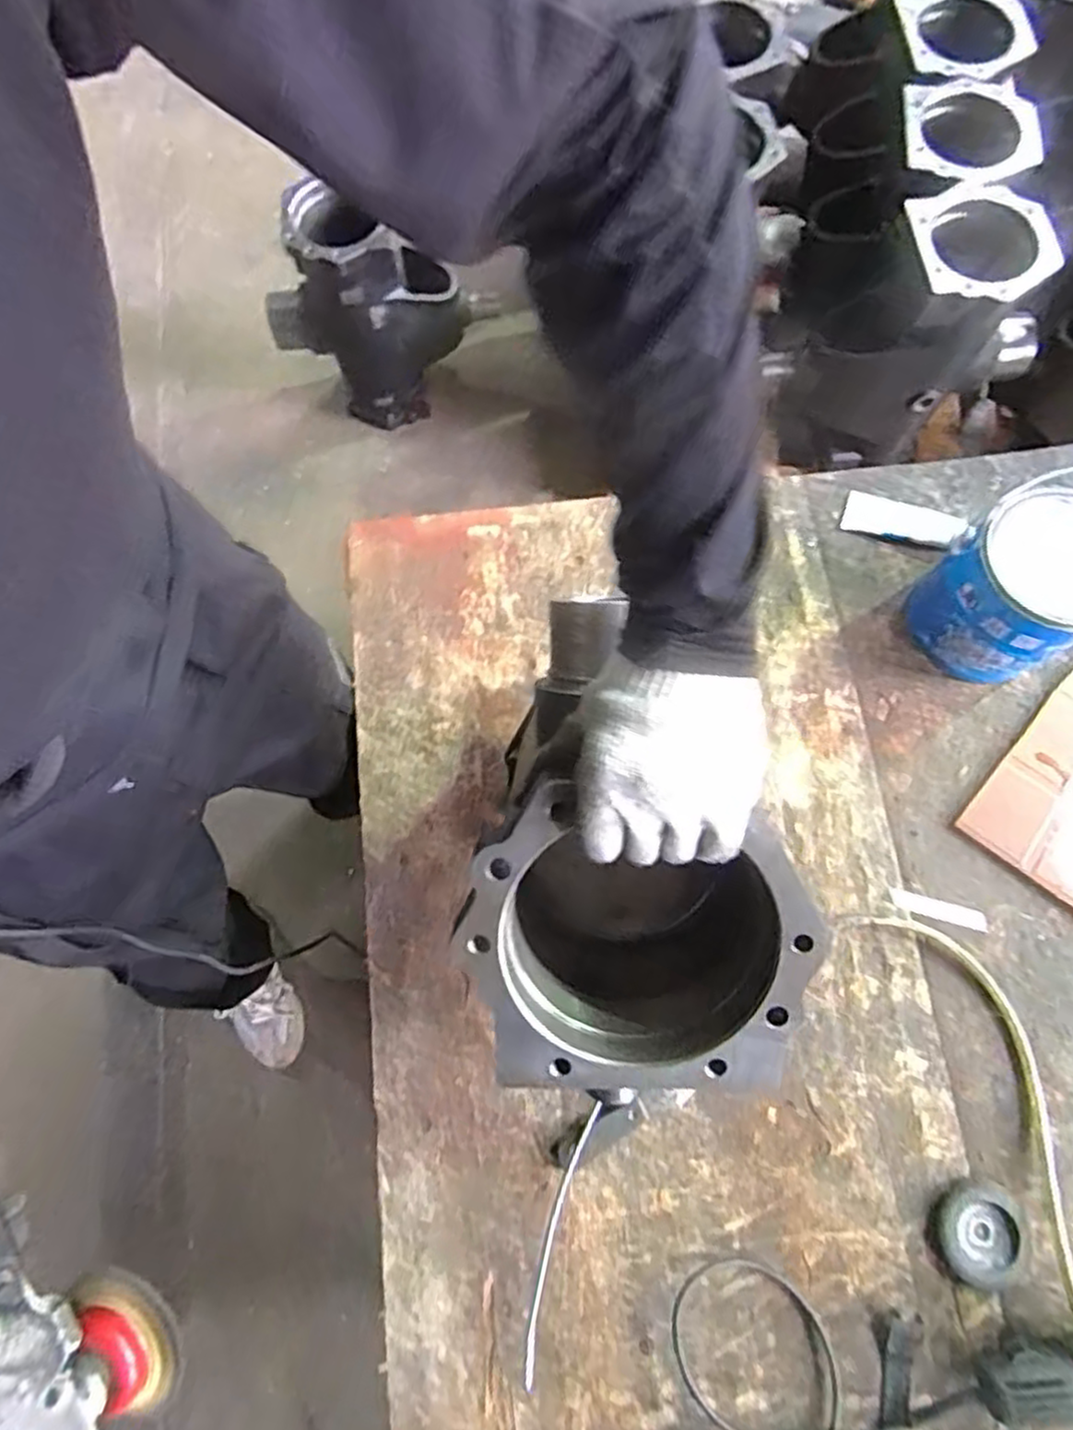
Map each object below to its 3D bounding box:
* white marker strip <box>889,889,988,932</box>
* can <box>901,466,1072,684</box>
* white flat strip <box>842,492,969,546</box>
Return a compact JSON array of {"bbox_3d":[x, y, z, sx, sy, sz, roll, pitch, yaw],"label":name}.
[{"bbox_3d":[0.429,0.209,0.777,0.099,0.004,0.019,15,78,8],"label":"white marker strip"},{"bbox_3d":[0.506,-0.132,0.768,0.142,0.153,0.157,-32,77,-8],"label":"can"},{"bbox_3d":[0.445,-0.239,0.885,0.135,0.011,0.047,12,85,10],"label":"white flat strip"}]

